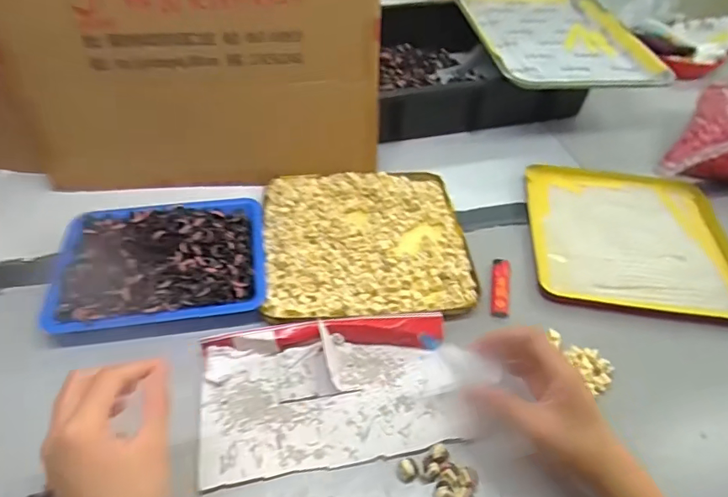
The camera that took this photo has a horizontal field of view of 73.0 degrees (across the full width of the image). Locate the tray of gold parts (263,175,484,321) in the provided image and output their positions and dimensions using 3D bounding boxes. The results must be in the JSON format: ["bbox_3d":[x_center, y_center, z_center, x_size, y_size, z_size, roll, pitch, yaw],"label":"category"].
[{"bbox_3d":[0.002,-0.014,0.593,0.234,0.023,0.234,-4,46,-7],"label":"tray of gold parts"}]

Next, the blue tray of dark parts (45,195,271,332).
[{"bbox_3d":[-0.221,0.010,0.542,0.217,0.027,0.167,-6,46,-9],"label":"blue tray of dark parts"}]

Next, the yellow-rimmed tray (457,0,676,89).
[{"bbox_3d":[0.305,-0.373,0.833,0.255,0.031,0.365,-3,46,-6],"label":"yellow-rimmed tray"}]

